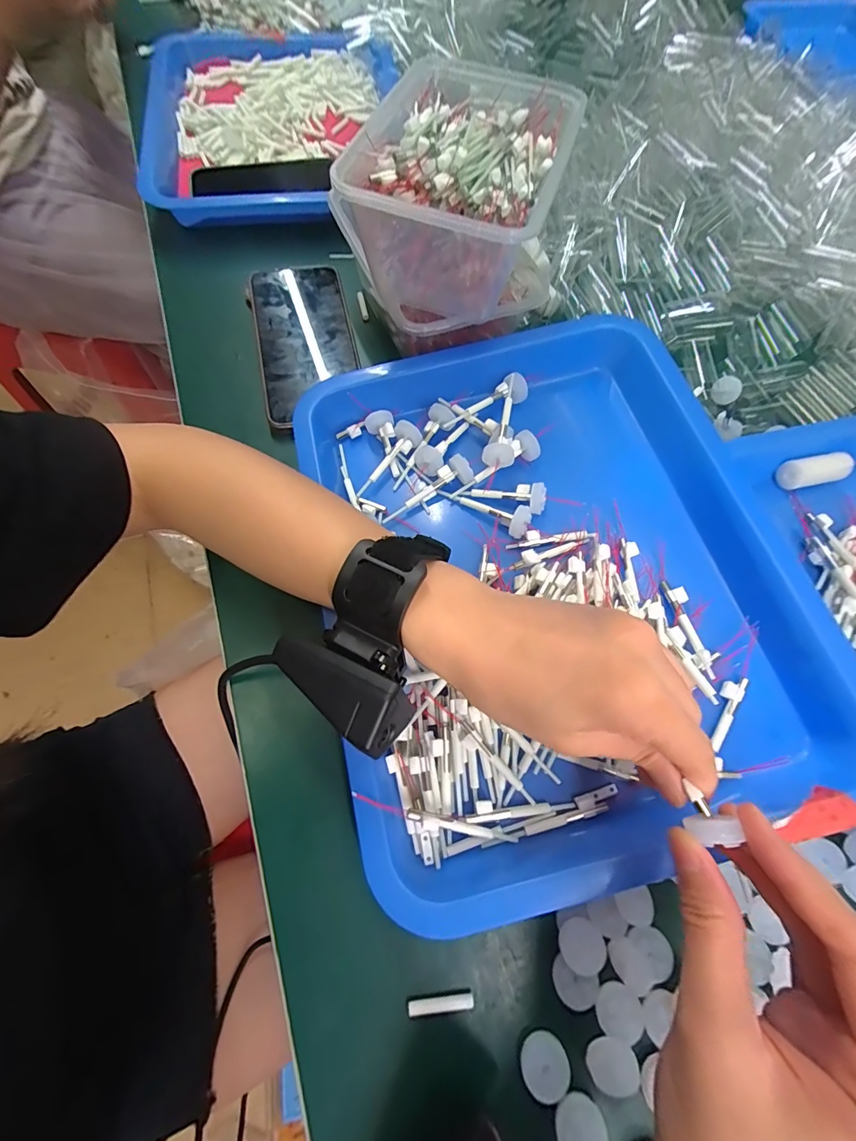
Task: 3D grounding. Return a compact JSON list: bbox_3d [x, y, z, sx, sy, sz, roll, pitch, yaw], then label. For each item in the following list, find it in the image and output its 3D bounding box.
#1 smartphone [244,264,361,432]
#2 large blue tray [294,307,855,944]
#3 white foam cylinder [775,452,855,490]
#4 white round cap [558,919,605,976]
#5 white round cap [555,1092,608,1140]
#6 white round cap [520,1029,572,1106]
[{"bbox_3d":[-0.101,-0.190,0.338,0.078,0.009,0.165,-14,69,-8],"label":"smartphone"},{"bbox_3d":[0.073,-0.010,0.261,0.275,0.049,0.327,-14,69,-7],"label":"large blue tray"},{"bbox_3d":[0.265,-0.068,0.288,0.044,0.018,0.018,-8,69,-6],"label":"white foam cylinder"},{"bbox_3d":[0.074,0.180,0.200,0.020,0.006,0.020,1,68,-3],"label":"white round cap"},{"bbox_3d":[0.067,0.244,0.182,0.020,0.006,0.020,1,68,-3],"label":"white round cap"},{"bbox_3d":[0.052,0.223,0.188,0.020,0.006,0.020,1,68,-3],"label":"white round cap"}]

